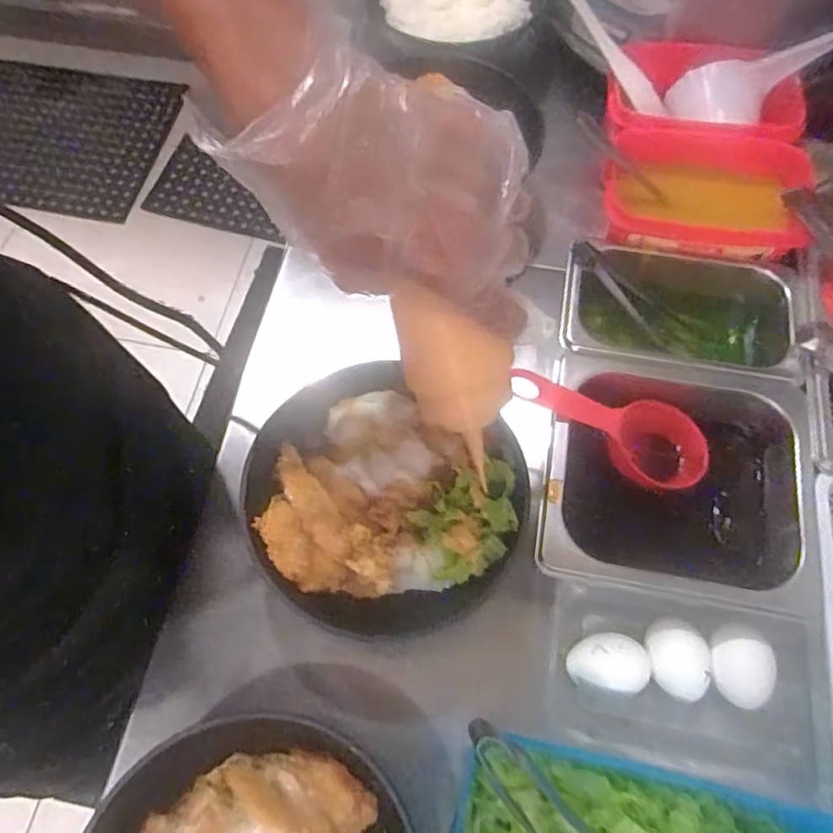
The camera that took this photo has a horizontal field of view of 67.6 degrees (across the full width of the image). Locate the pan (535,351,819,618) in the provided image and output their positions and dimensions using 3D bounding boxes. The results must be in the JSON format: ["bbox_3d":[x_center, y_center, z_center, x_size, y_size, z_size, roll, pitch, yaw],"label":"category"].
[{"bbox_3d":[0.177,0.048,0.440,0.175,0.075,0.161,10,67,5],"label":"pan"}]

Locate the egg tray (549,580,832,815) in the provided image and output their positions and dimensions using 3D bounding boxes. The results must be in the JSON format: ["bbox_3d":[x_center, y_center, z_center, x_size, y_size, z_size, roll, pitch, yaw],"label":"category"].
[{"bbox_3d":[0.178,0.177,0.410,0.178,0.084,0.099,11,67,5],"label":"egg tray"}]

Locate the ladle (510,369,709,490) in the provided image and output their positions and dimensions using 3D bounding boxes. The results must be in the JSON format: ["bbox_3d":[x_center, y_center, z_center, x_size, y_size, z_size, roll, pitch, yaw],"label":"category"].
[{"bbox_3d":[0.135,0.005,0.437,0.145,0.027,0.058,23,68,-6],"label":"ladle"}]

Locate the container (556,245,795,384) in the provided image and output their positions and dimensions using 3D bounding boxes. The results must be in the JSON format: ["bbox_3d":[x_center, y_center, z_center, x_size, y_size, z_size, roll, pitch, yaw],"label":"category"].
[{"bbox_3d":[0.201,-0.075,0.490,0.169,0.070,0.106,11,67,5],"label":"container"}]

